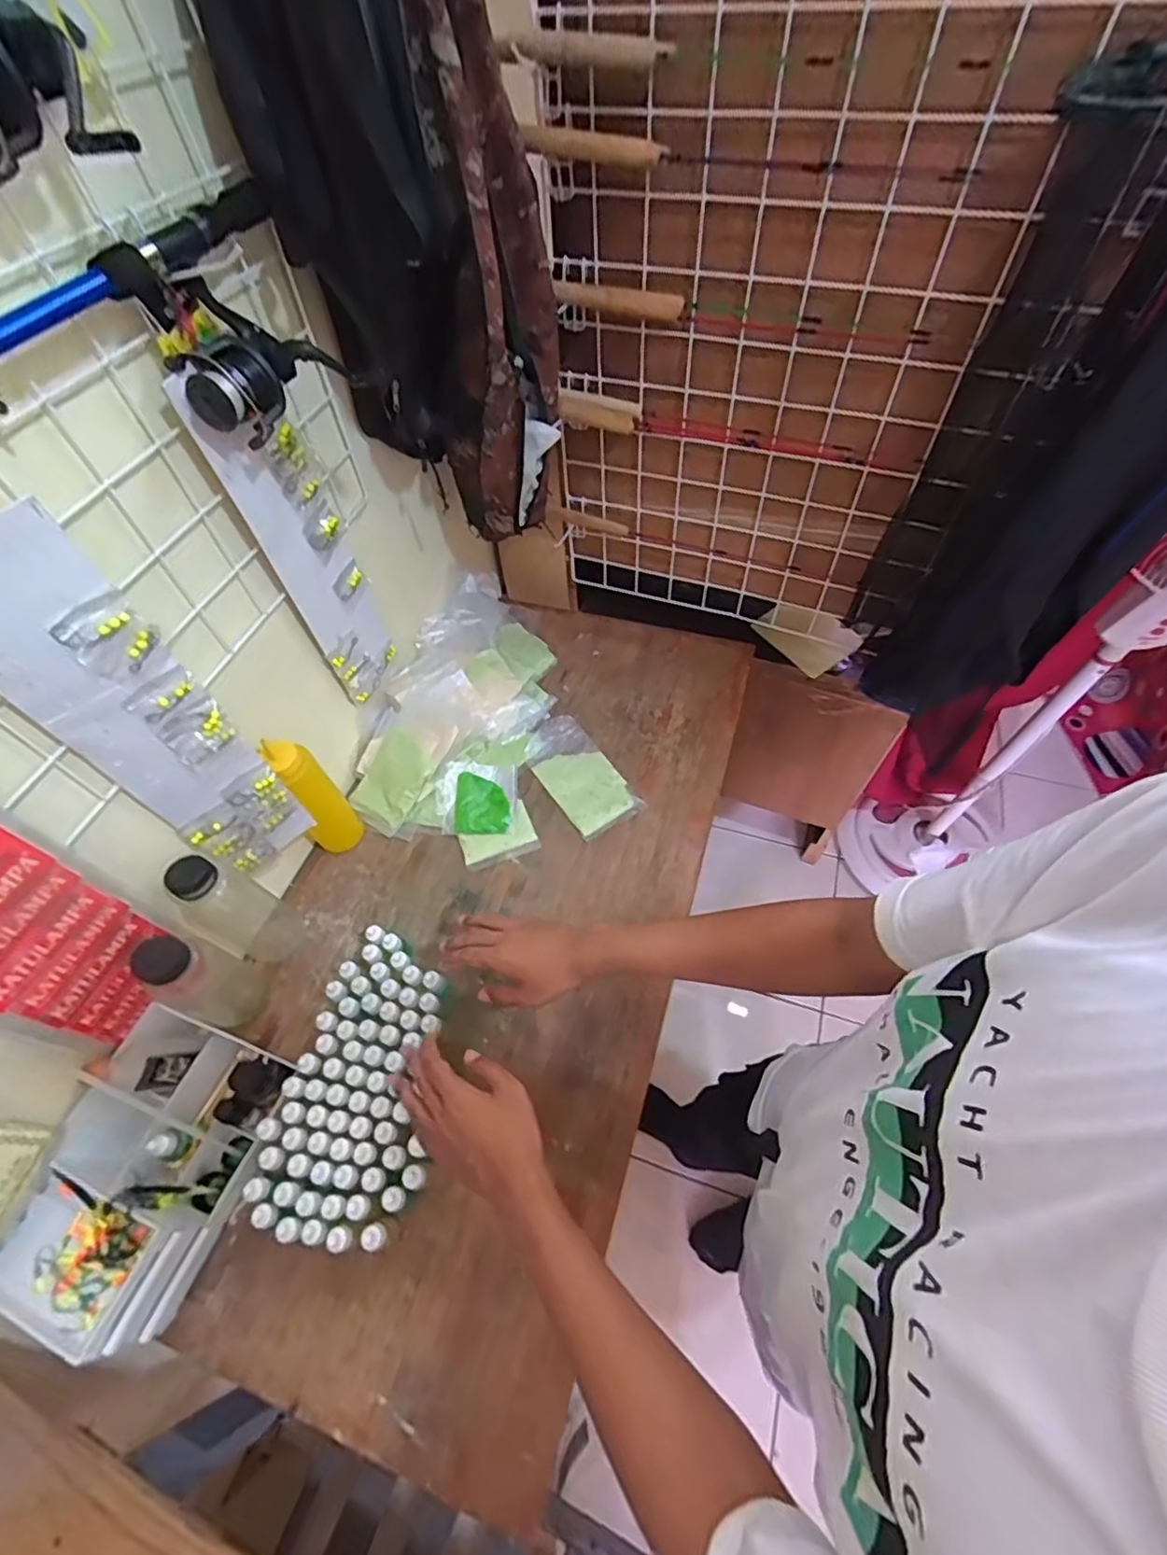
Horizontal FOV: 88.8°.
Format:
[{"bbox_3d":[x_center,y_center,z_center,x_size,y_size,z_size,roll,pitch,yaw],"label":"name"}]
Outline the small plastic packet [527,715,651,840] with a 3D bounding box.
[{"bbox_3d":[-0.008,-0.006,0.825,0.095,0.012,0.187,-31,60,-16],"label":"small plastic packet"}]

